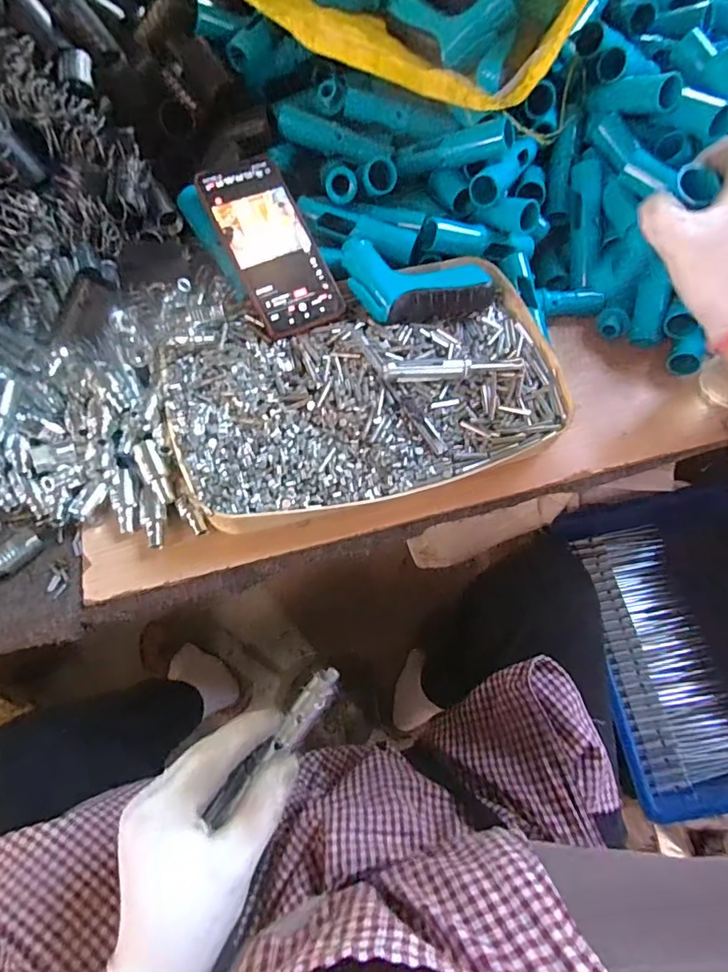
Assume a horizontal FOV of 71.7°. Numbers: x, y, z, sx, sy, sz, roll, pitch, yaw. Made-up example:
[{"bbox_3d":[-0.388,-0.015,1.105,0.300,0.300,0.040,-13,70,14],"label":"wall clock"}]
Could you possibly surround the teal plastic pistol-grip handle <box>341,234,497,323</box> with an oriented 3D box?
[{"bbox_3d":[0.049,-0.197,0.477,0.124,0.031,0.092,-14,64,-9],"label":"teal plastic pistol-grip handle"}]

